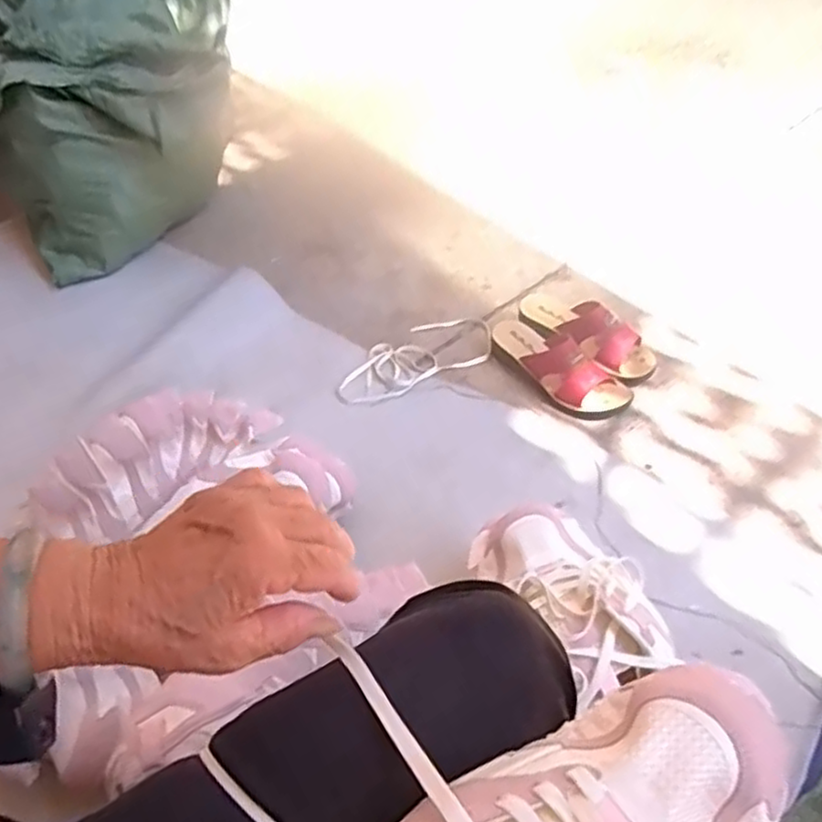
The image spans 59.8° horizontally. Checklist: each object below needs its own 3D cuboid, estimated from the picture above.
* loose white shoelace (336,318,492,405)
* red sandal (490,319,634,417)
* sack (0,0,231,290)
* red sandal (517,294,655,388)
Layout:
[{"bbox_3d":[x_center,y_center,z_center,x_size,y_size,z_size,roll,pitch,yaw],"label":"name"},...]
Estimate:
[{"bbox_3d":[0.006,-0.085,1.101,0.267,0.013,0.114,-23,52,-16],"label":"loose white shoelace"},{"bbox_3d":[0.208,-0.072,1.035,0.230,0.077,0.089,34,61,28],"label":"red sandal"},{"bbox_3d":[-0.534,-0.556,1.266,0.532,0.408,0.478,-25,53,-14],"label":"sack"},{"bbox_3d":[0.262,-0.122,1.081,0.080,0.079,0.227,-37,57,-23],"label":"red sandal"}]

